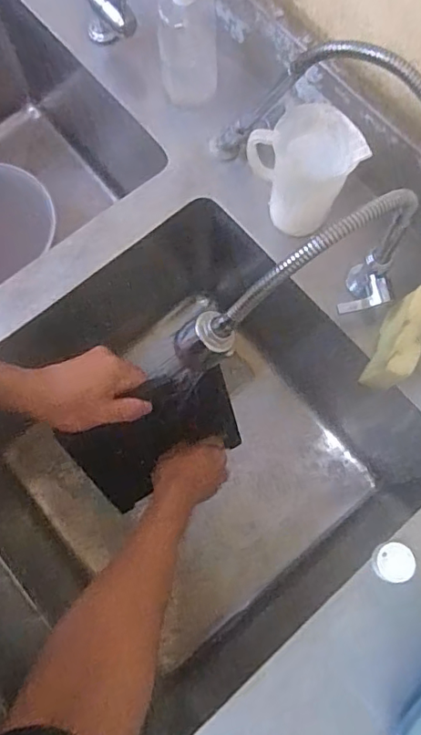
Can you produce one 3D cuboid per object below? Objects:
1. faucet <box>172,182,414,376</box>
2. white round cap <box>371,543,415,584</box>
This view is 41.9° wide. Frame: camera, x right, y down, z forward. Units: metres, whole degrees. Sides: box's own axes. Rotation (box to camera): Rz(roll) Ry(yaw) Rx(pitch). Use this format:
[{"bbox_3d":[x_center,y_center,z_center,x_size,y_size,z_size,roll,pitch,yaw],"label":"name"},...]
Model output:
[{"bbox_3d":[0.090,-0.077,0.521,0.266,0.204,0.054,-26,76,-7],"label":"faucet"},{"bbox_3d":[0.189,0.202,0.570,0.038,0.028,0.038,0,74,0],"label":"white round cap"}]

